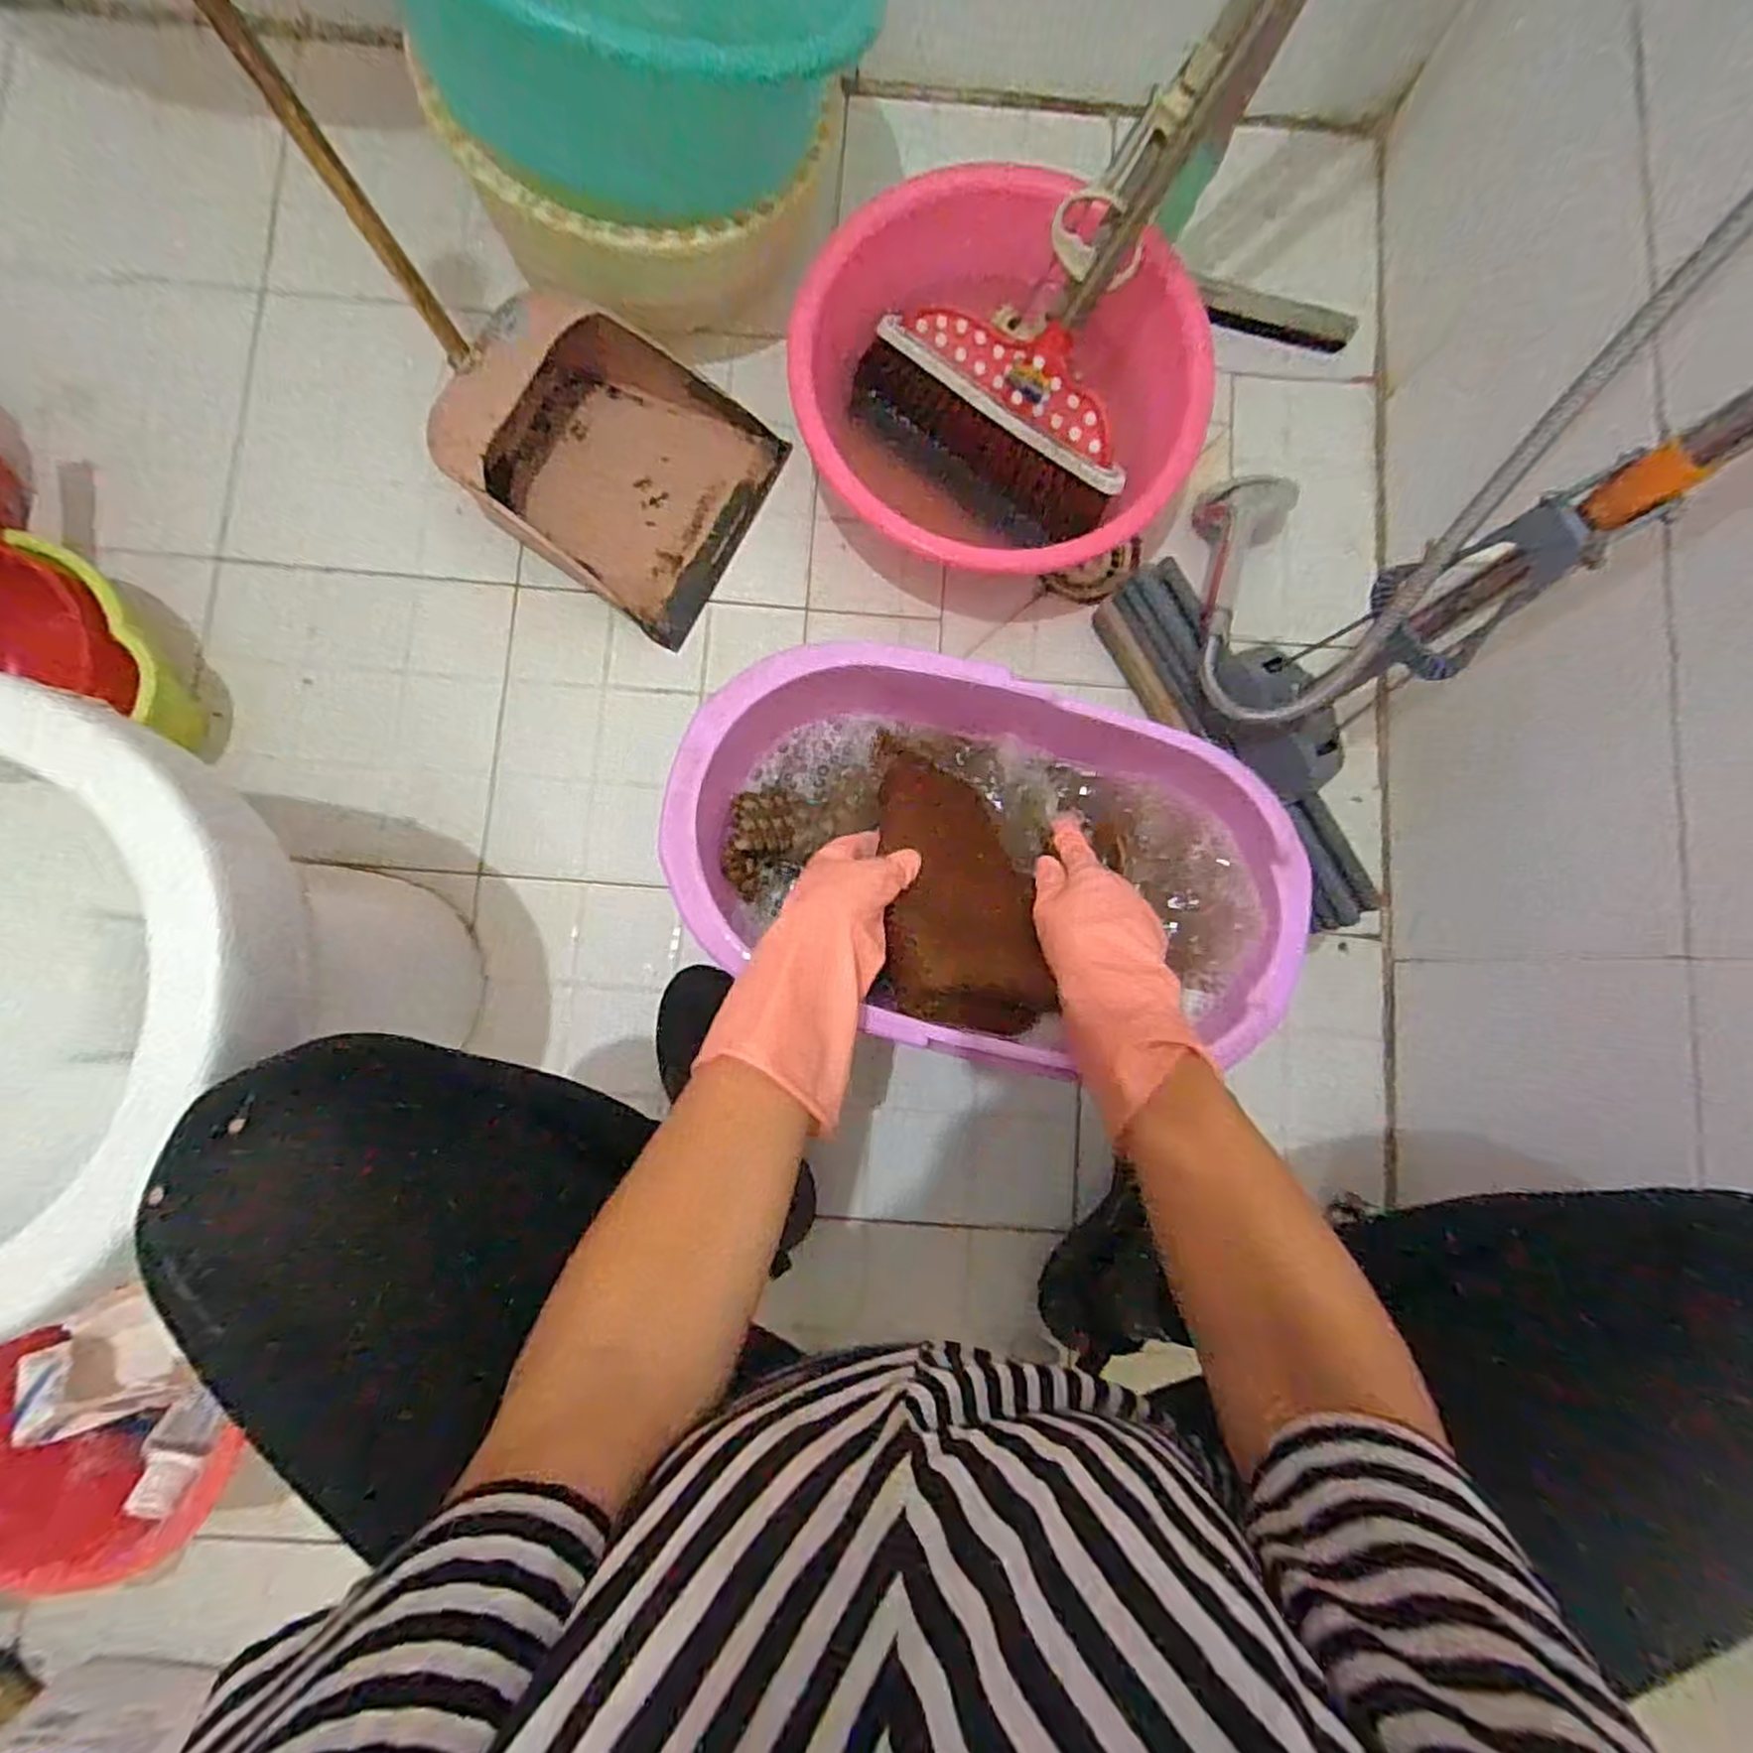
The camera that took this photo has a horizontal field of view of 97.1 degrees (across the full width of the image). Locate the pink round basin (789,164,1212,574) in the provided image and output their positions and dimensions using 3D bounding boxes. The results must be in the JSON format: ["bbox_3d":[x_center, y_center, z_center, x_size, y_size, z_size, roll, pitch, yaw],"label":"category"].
[{"bbox_3d":[0.121,-0.488,0.779,0.379,0.134,0.358,0,83,-1],"label":"pink round basin"}]

